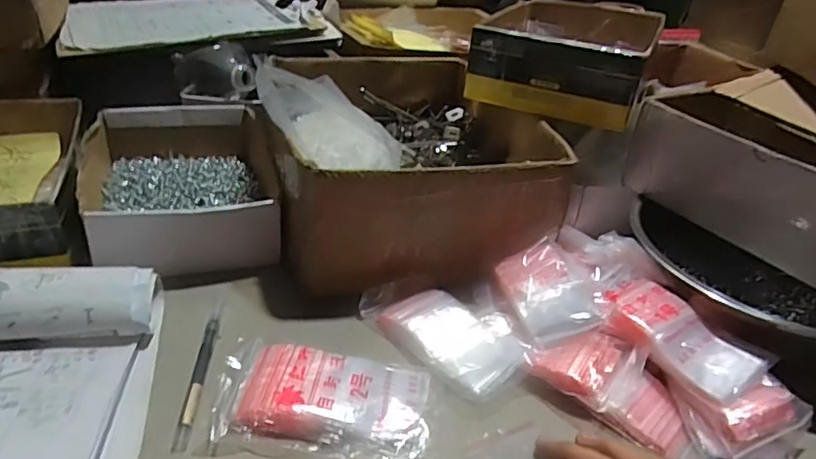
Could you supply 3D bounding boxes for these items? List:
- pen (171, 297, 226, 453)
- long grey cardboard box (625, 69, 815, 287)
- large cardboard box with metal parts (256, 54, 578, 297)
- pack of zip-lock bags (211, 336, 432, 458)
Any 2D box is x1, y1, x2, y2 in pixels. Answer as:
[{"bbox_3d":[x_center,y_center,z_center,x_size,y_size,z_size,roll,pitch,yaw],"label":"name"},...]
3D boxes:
[{"bbox_3d":[-0.147,0.097,0.415,0.010,0.010,0.141,3,31,-7],"label":"pen"},{"bbox_3d":[0.345,-0.049,0.520,0.161,0.101,0.260,-16,38,-33],"label":"long grey cardboard box"},{"bbox_3d":[-0.007,-0.086,0.615,0.257,0.103,0.344,-3,32,-16],"label":"large cardboard box with metal parts"},{"bbox_3d":[-0.056,0.112,0.392,0.145,0.017,0.083,8,31,1],"label":"pack of zip-lock bags"}]

